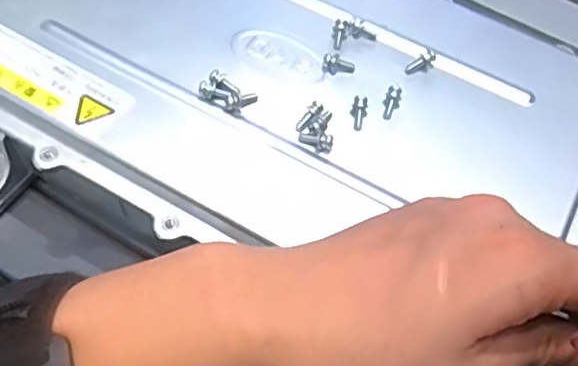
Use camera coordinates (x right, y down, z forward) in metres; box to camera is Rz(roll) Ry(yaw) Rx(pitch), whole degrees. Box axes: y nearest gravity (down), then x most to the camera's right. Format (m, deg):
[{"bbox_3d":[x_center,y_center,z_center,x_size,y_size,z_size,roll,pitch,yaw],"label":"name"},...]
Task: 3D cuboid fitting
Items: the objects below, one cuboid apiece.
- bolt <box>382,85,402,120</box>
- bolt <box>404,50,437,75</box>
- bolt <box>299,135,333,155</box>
[{"bbox_3d":[0.050,-0.039,0.304,0.008,0.006,0.017,17,77,7],"label":"bolt"},{"bbox_3d":[0.068,-0.061,0.316,0.017,0.007,0.006,-30,63,2],"label":"bolt"},{"bbox_3d":[0.013,-0.019,0.289,0.016,0.006,0.007,9,59,2],"label":"bolt"}]

